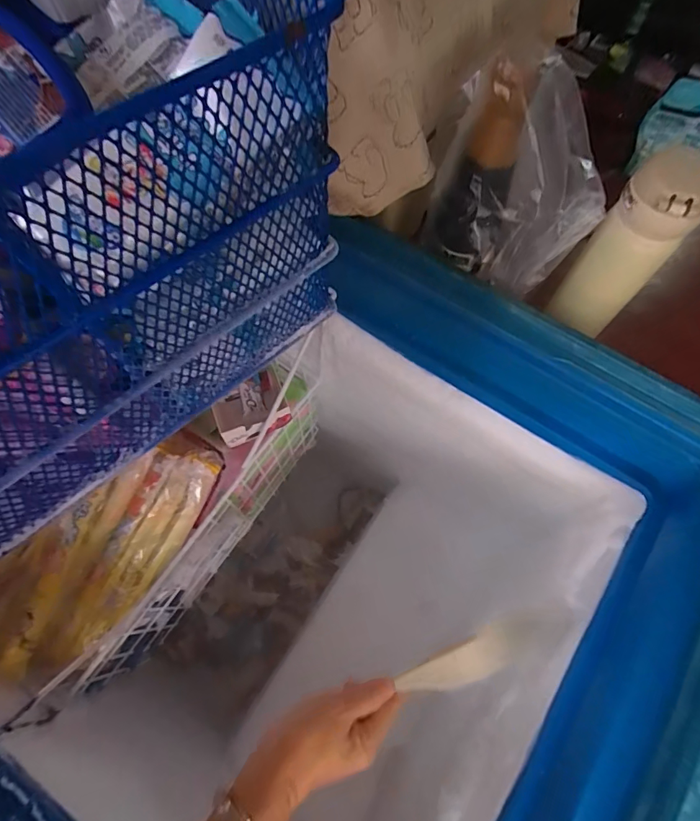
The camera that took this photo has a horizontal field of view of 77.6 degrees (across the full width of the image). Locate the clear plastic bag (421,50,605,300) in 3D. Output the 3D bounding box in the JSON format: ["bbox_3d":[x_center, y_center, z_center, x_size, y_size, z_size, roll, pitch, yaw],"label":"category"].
[{"bbox_3d":[0.149,-0.197,0.378,0.143,0.165,0.069,33,68,12],"label":"clear plastic bag"}]

